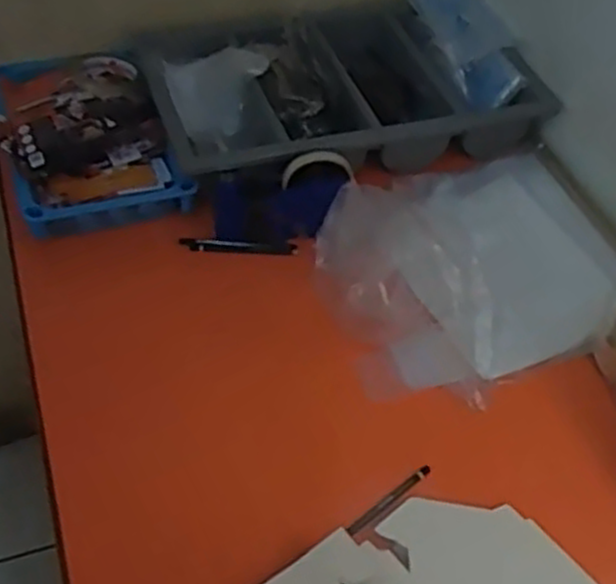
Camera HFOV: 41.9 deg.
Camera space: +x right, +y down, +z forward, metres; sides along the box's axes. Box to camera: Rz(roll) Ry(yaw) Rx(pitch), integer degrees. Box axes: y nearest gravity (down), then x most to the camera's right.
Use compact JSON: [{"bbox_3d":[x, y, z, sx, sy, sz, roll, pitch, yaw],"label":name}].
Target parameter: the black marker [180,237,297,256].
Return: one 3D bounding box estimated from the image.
[{"bbox_3d":[-0.082,-0.054,0.952,0.138,0.012,0.014,7,48,0],"label":"black marker"}]

